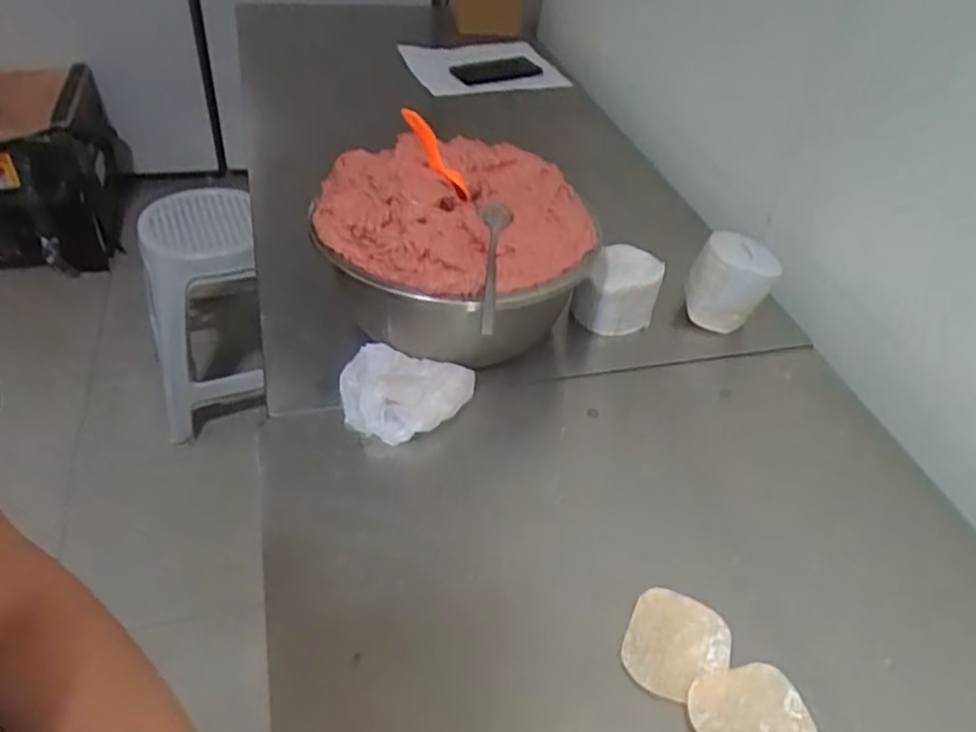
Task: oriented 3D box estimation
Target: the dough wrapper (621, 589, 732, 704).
[{"bbox_3d":[0.140,0.208,0.536,0.073,0.006,0.081,20,45,14],"label":"dough wrapper"}]

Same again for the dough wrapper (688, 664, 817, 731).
[{"bbox_3d":[0.184,0.245,0.502,0.083,0.006,0.068,-10,46,-16],"label":"dough wrapper"}]

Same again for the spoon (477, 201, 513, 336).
[{"bbox_3d":[0.003,-0.095,0.659,0.031,0.020,0.164,5,56,-1],"label":"spoon"}]

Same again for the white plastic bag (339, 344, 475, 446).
[{"bbox_3d":[-0.080,0.024,0.673,0.126,0.039,0.106,11,43,5],"label":"white plastic bag"}]

